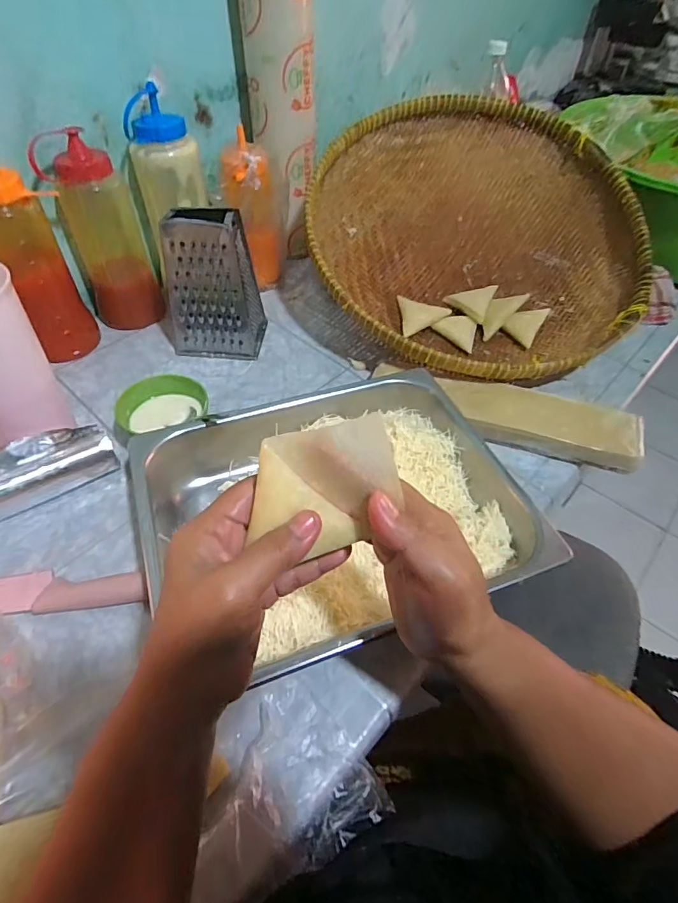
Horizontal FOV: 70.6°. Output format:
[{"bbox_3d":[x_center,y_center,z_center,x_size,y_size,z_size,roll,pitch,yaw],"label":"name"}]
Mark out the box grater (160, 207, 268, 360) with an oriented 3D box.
[{"bbox_3d":[-0.158,-0.202,0.586,0.118,0.162,0.075,-1,50,-4],"label":"box grater"}]

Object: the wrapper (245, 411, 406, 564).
[{"bbox_3d":[-0.007,0.019,0.254,0.075,0.015,0.063,-9,89,4],"label":"wrapper"}]

